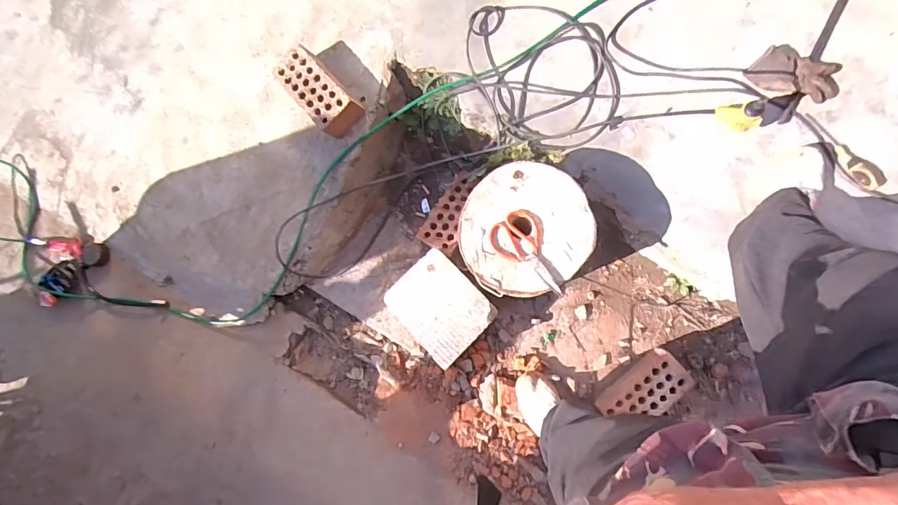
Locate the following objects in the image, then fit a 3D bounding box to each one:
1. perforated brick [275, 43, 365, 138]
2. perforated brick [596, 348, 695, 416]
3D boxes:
[{"bbox_3d":[-0.337,-0.415,1.129,0.116,0.071,0.235,-41,80,-1],"label":"perforated brick"},{"bbox_3d":[0.516,0.370,1.159,0.227,0.085,0.126,-43,80,-2],"label":"perforated brick"}]

